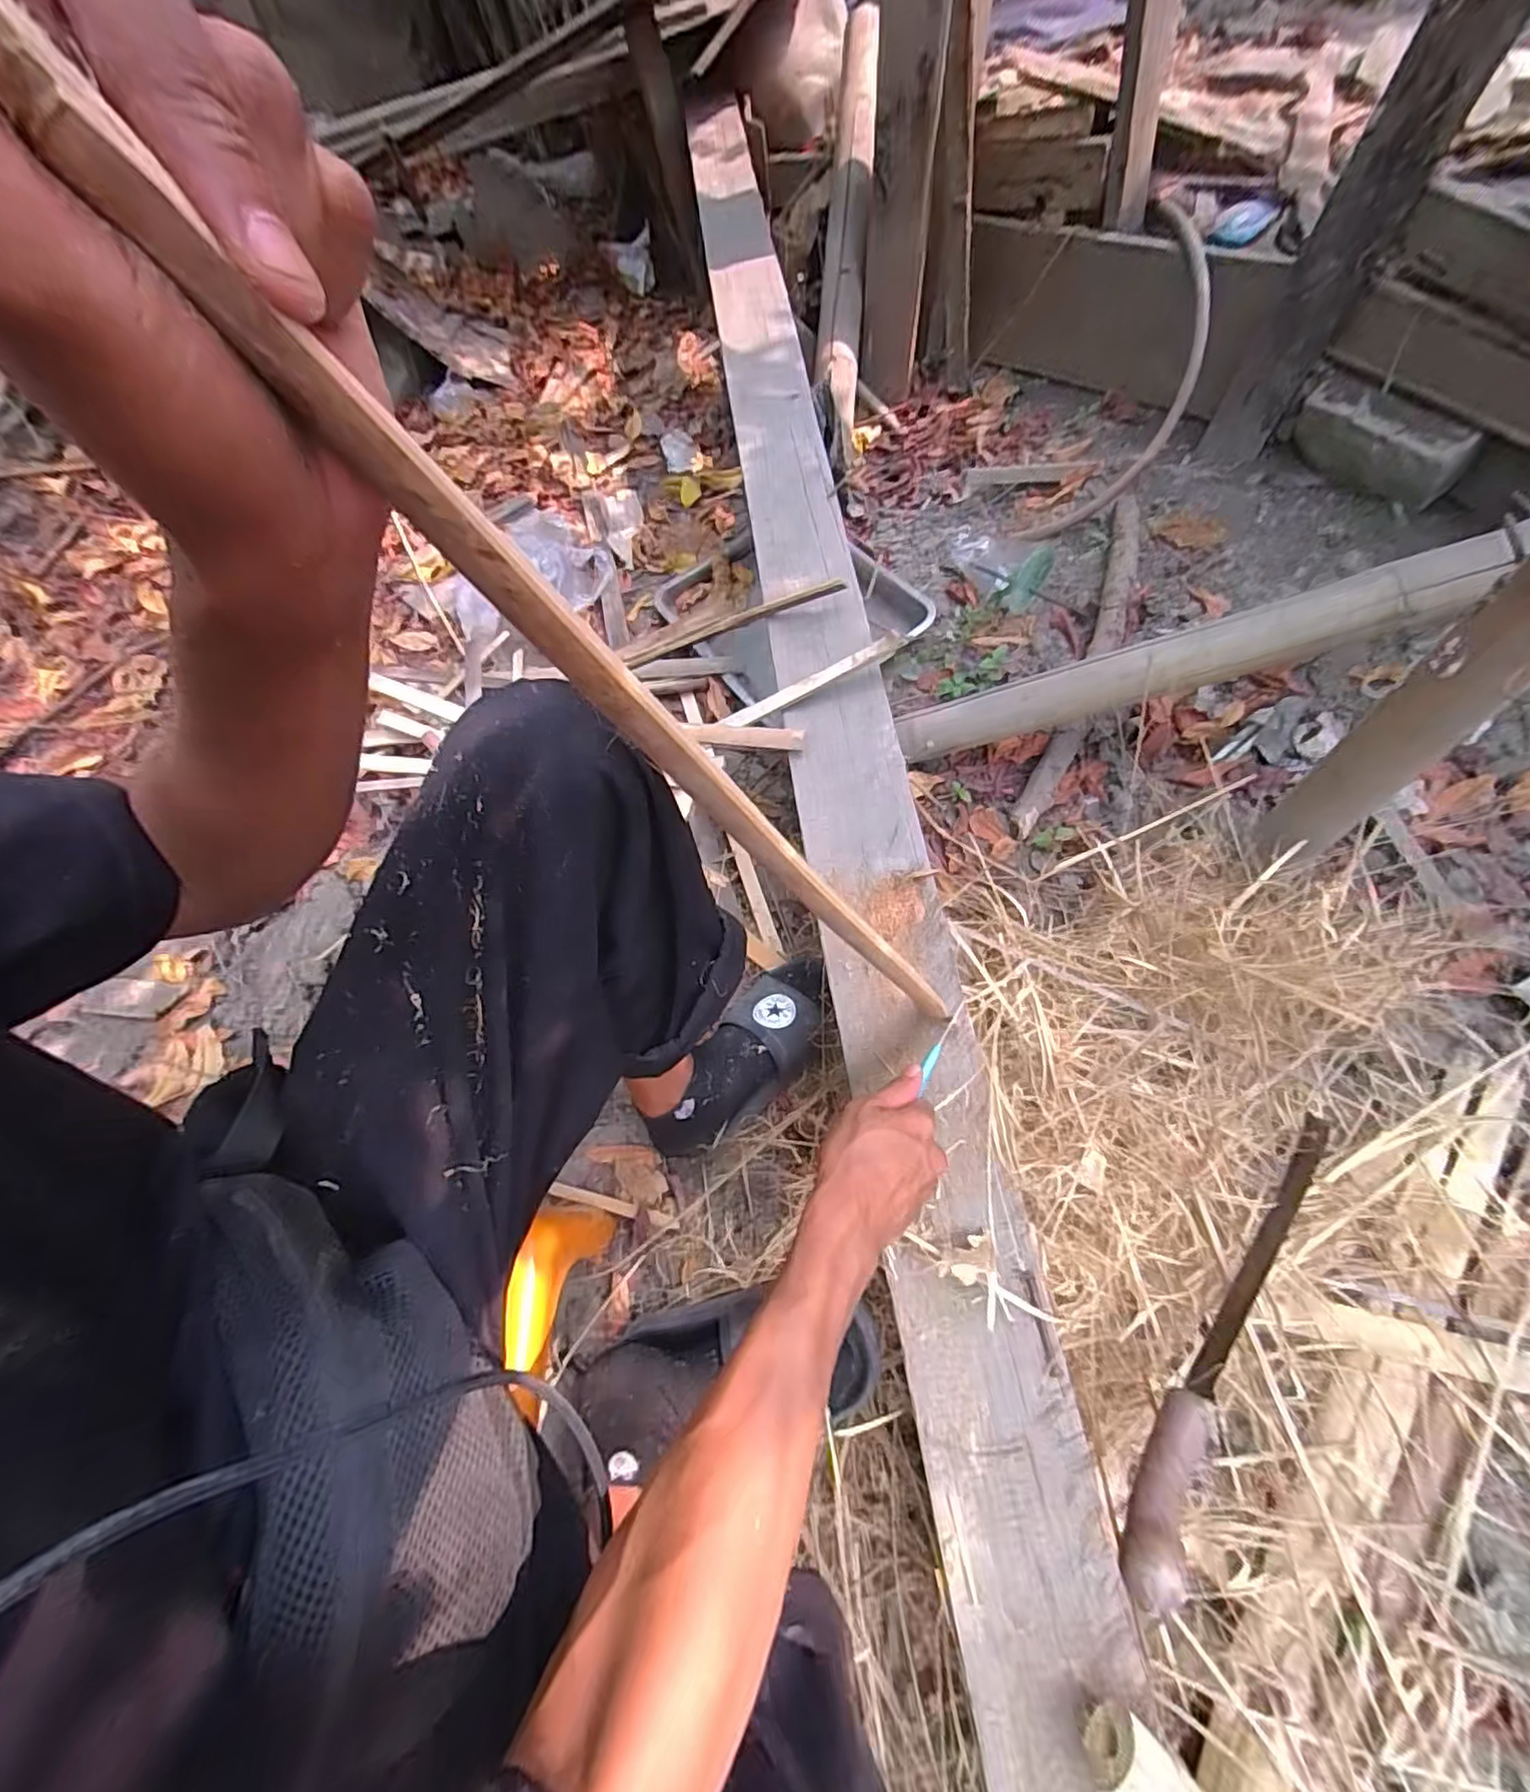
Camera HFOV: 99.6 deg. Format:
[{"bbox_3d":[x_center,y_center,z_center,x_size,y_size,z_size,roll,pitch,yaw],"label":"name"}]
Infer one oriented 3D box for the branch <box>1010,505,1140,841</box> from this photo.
[{"bbox_3d":[0.437,-0.322,0.875,0.059,0.099,0.563,21,64,11],"label":"branch"}]

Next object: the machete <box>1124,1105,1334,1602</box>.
[{"bbox_3d":[0.369,0.317,0.495,0.418,0.037,0.035,-32,65,-32],"label":"machete"}]

